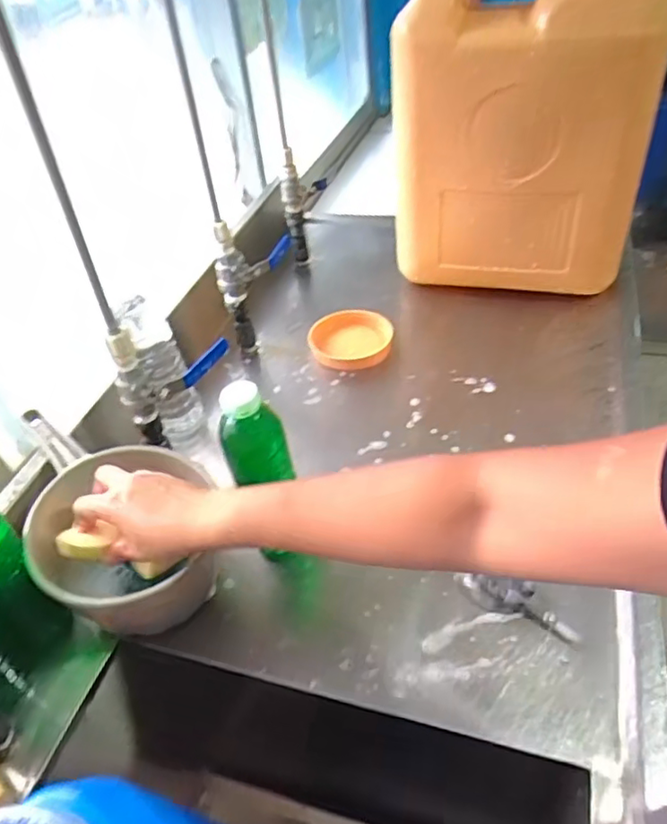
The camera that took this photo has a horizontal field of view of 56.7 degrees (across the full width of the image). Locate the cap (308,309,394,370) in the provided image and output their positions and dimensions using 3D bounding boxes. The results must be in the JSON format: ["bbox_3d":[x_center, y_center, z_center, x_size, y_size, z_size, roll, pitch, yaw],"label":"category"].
[{"bbox_3d":[0.025,-0.103,0.877,0.116,0.021,0.116,-4,42,4],"label":"cap"}]

